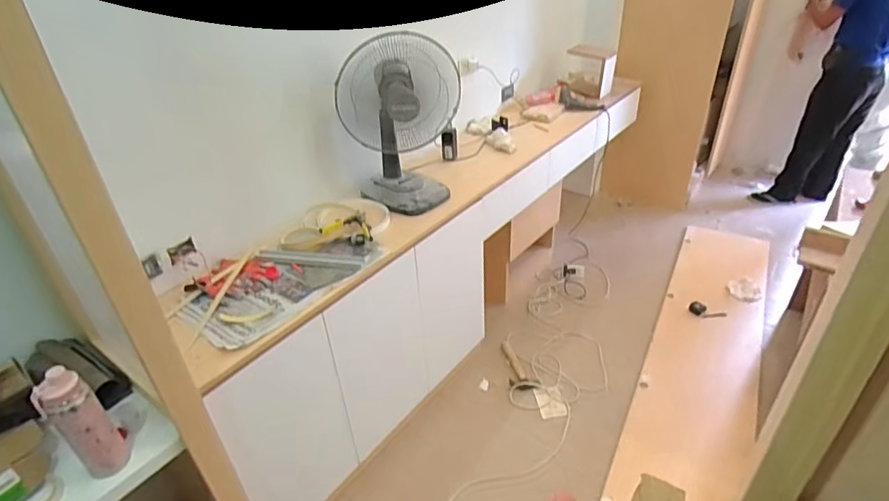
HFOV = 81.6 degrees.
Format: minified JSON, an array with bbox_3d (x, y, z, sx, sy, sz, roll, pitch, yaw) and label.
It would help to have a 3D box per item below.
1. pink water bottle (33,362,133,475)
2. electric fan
[{"bbox_3d":[-0.733,0.369,1.058,0.073,0.292,0.086,22,42,33],"label":"pink water bottle"},{"bbox_3d":[-0.150,-0.435,1.815,0.307,0.539,0.301,17,39,28],"label":"electric fan"}]

